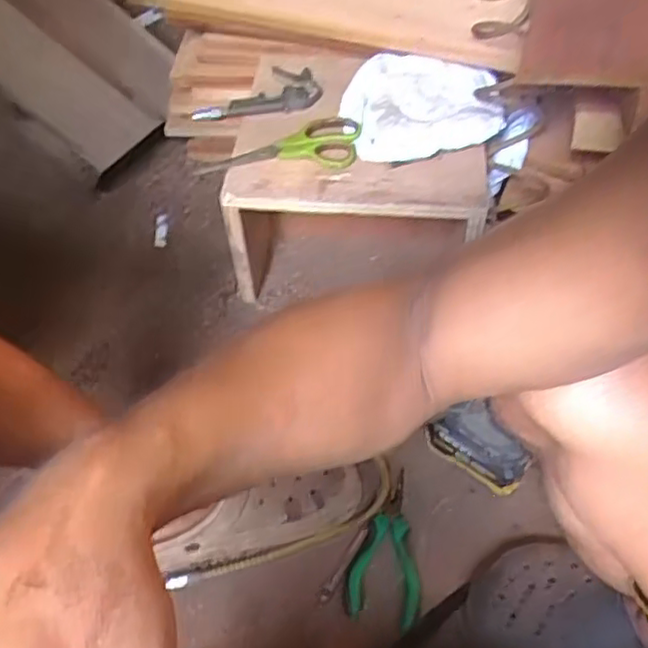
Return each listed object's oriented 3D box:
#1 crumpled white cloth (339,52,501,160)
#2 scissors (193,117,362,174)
[{"bbox_3d":[0.119,-0.274,0.831,0.193,0.030,0.172,-10,52,-5],"label":"crumpled white cloth"},{"bbox_3d":[-0.052,-0.211,0.794,0.191,0.022,0.076,-7,52,-3],"label":"scissors"}]

